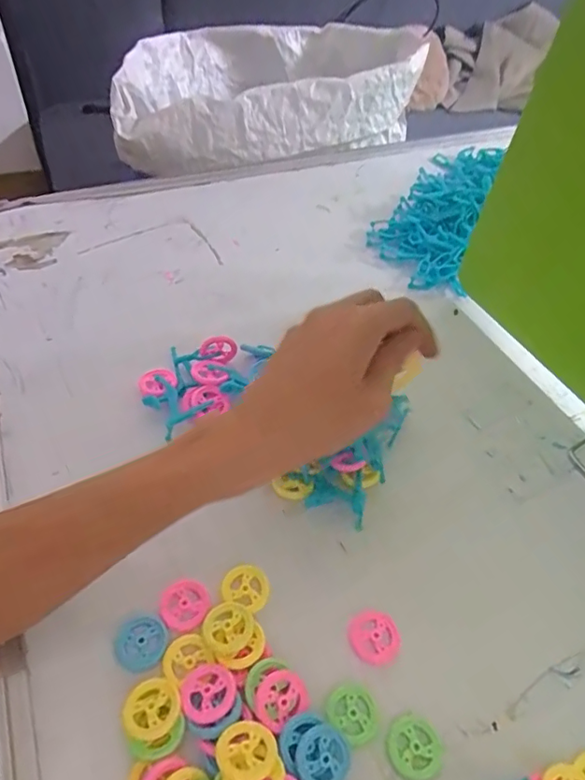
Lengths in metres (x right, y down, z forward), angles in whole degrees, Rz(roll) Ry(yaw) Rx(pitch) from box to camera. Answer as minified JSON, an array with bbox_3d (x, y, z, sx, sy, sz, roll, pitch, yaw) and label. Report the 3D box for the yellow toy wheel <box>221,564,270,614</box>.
[{"bbox_3d":[-0.029,0.123,0.332,0.029,0.008,0.027,2,52,-3],"label":"yellow toy wheel"}]

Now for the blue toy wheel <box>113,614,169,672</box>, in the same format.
[{"bbox_3d":[-0.087,0.145,0.305,0.029,0.006,0.027,2,52,-3],"label":"blue toy wheel"}]

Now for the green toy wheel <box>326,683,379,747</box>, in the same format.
[{"bbox_3d":[0.034,0.178,0.293,0.029,0.004,0.027,2,52,-3],"label":"green toy wheel"}]

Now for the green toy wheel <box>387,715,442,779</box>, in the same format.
[{"bbox_3d":[0.067,0.194,0.287,0.029,0.005,0.029,2,52,-3],"label":"green toy wheel"}]

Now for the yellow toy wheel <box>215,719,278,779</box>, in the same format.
[{"bbox_3d":[-0.023,0.179,0.262,0.029,0.005,0.029,1,26,0],"label":"yellow toy wheel"}]

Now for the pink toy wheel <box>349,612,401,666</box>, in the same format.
[{"bbox_3d":[0.050,0.149,0.320,0.029,0.005,0.029,2,52,-3],"label":"pink toy wheel"}]

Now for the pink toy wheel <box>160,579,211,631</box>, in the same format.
[{"bbox_3d":[-0.065,0.130,0.321,0.029,0.005,0.028,2,52,-3],"label":"pink toy wheel"}]

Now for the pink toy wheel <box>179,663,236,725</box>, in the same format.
[{"bbox_3d":[-0.046,0.164,0.287,0.029,0.004,0.029,-2,37,1],"label":"pink toy wheel"}]

